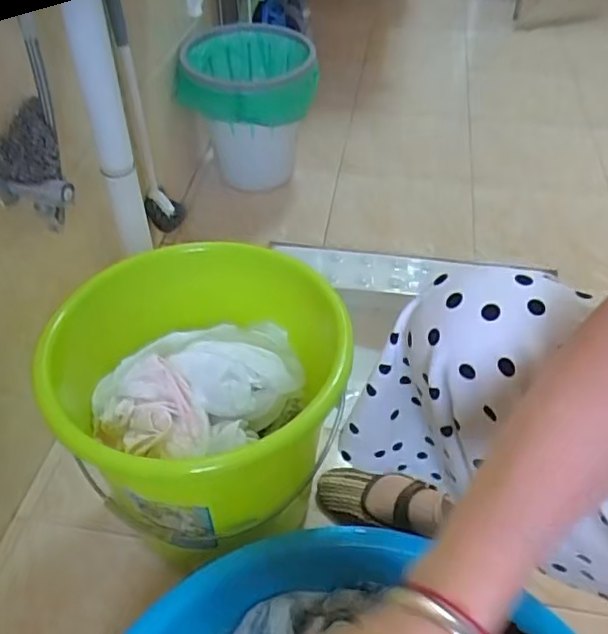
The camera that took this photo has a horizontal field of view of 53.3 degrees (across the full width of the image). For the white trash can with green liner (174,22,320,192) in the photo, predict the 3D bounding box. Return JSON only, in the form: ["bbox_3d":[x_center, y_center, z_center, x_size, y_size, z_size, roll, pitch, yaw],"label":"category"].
[{"bbox_3d":[-0.114,-0.415,1.232,0.250,0.268,0.223,5,47,5],"label":"white trash can with green liner"}]

